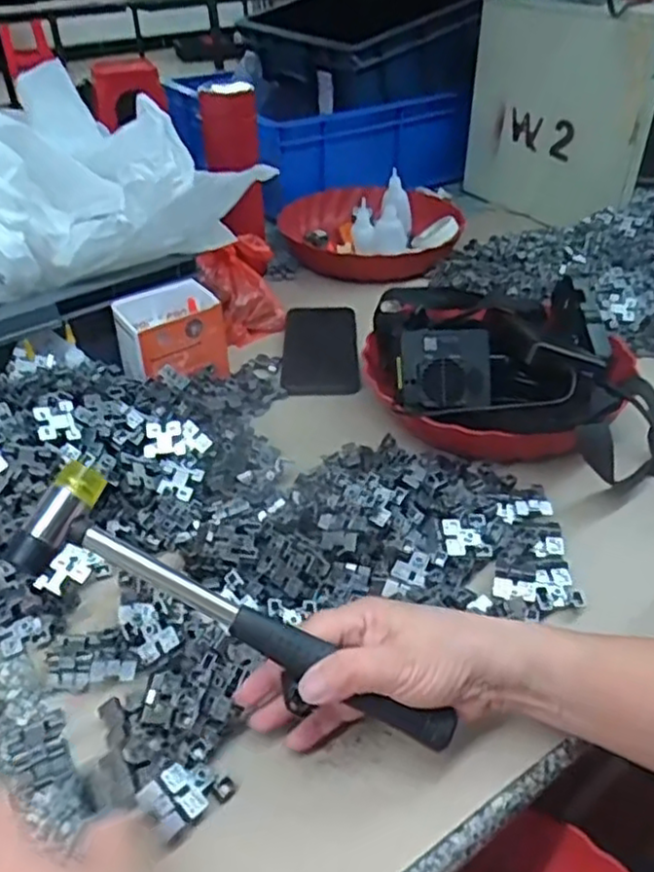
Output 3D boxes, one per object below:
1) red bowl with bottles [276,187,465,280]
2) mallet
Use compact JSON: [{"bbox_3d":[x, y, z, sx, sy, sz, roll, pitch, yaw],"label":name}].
[{"bbox_3d":[0.057,-0.283,0.936,0.223,0.077,0.223,-1,38,0],"label":"red bowl with bottles"},{"bbox_3d":[-0.043,0.099,0.366,0.248,0.024,0.052,30,43,-1],"label":"mallet"}]

